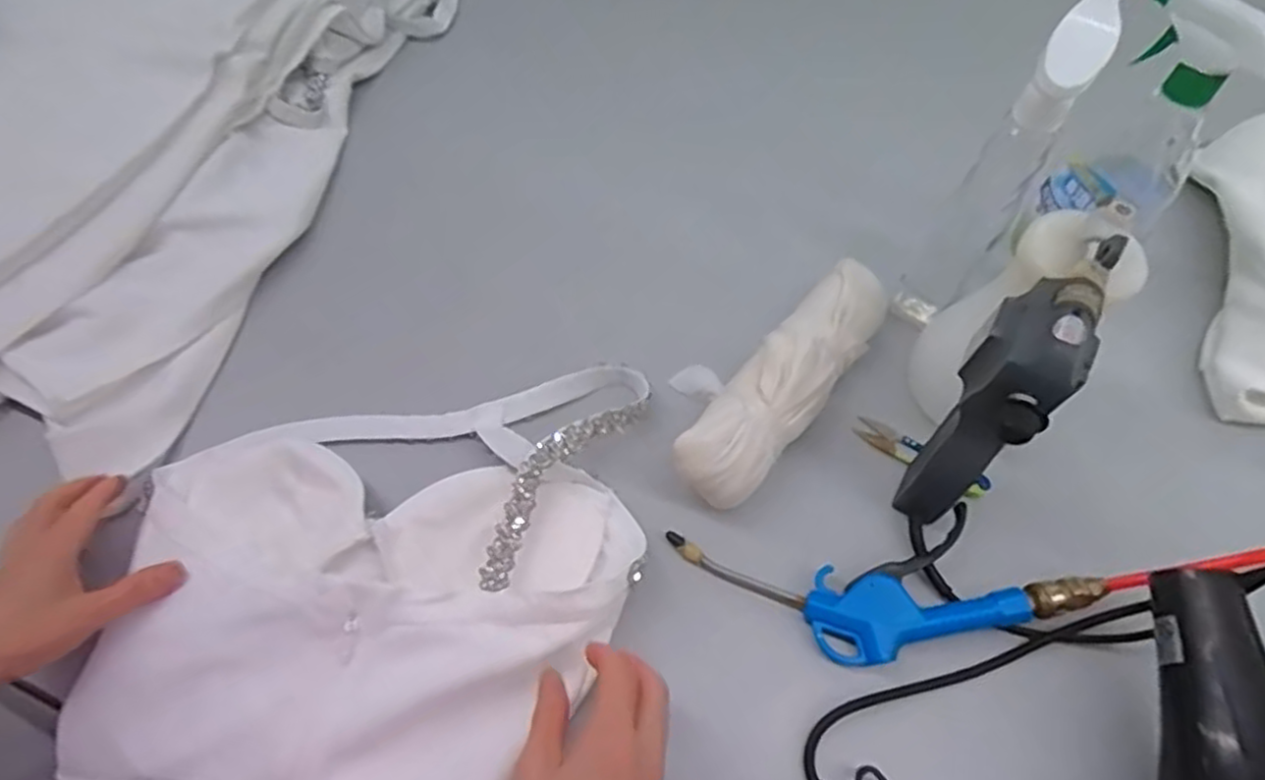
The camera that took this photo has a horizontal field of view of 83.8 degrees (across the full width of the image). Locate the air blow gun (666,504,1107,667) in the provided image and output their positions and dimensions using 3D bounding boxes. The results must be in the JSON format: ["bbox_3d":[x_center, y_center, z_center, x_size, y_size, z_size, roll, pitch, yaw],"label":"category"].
[{"bbox_3d":[0.169,0.131,0.479,0.267,0.031,0.094,-4,59,-4],"label":"air blow gun"}]

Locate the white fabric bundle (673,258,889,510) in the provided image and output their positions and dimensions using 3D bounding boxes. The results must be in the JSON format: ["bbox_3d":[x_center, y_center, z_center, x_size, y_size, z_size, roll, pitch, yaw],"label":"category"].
[{"bbox_3d":[0.123,-0.010,0.542,0.061,0.067,0.247,36,64,18],"label":"white fabric bundle"}]

